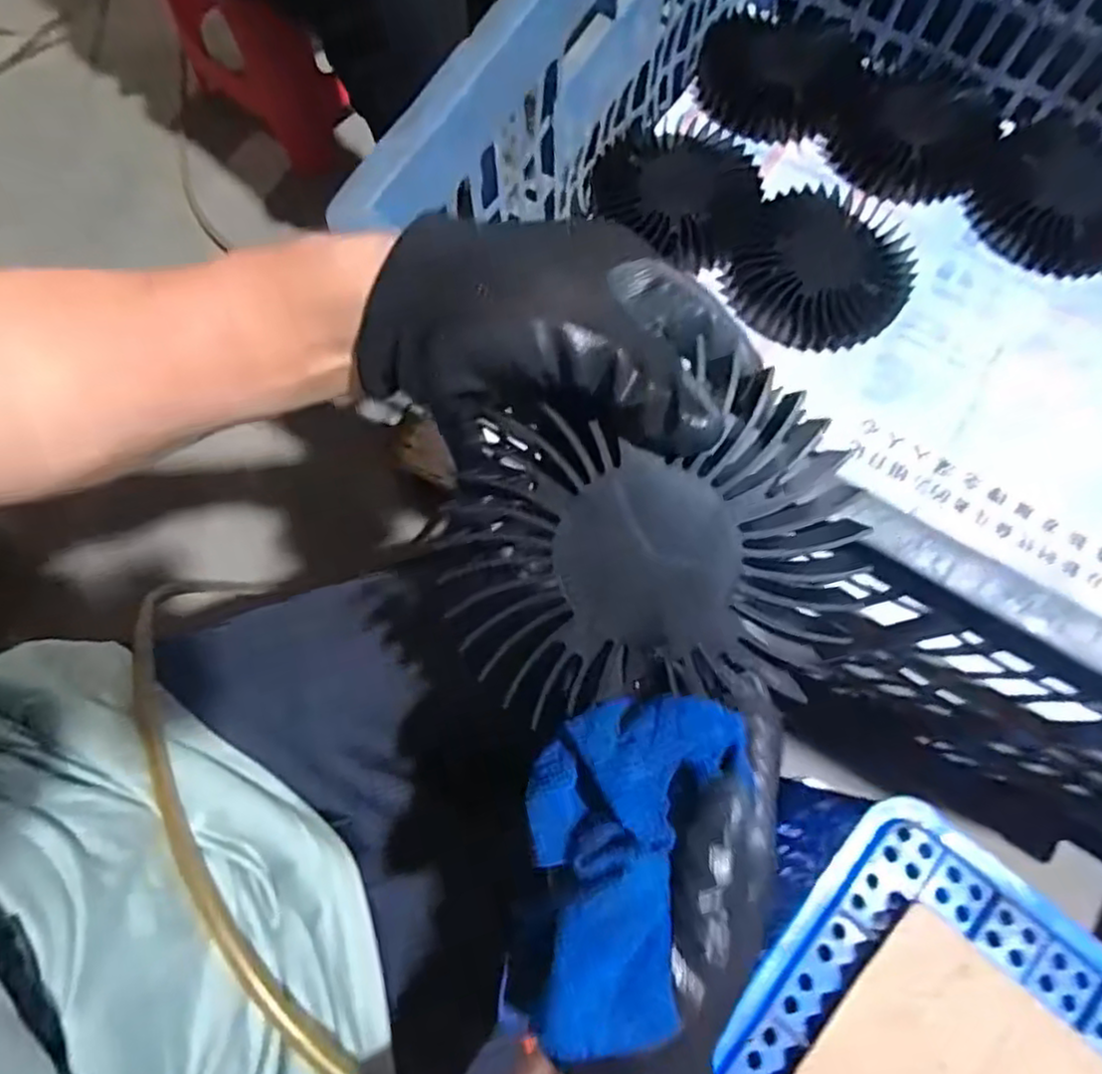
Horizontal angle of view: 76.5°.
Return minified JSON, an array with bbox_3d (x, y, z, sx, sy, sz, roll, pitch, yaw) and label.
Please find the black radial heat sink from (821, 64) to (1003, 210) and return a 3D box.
[{"bbox_3d":[0.353,-0.401,0.687,0.142,0.037,0.152,0,74,0],"label":"black radial heat sink"}]

